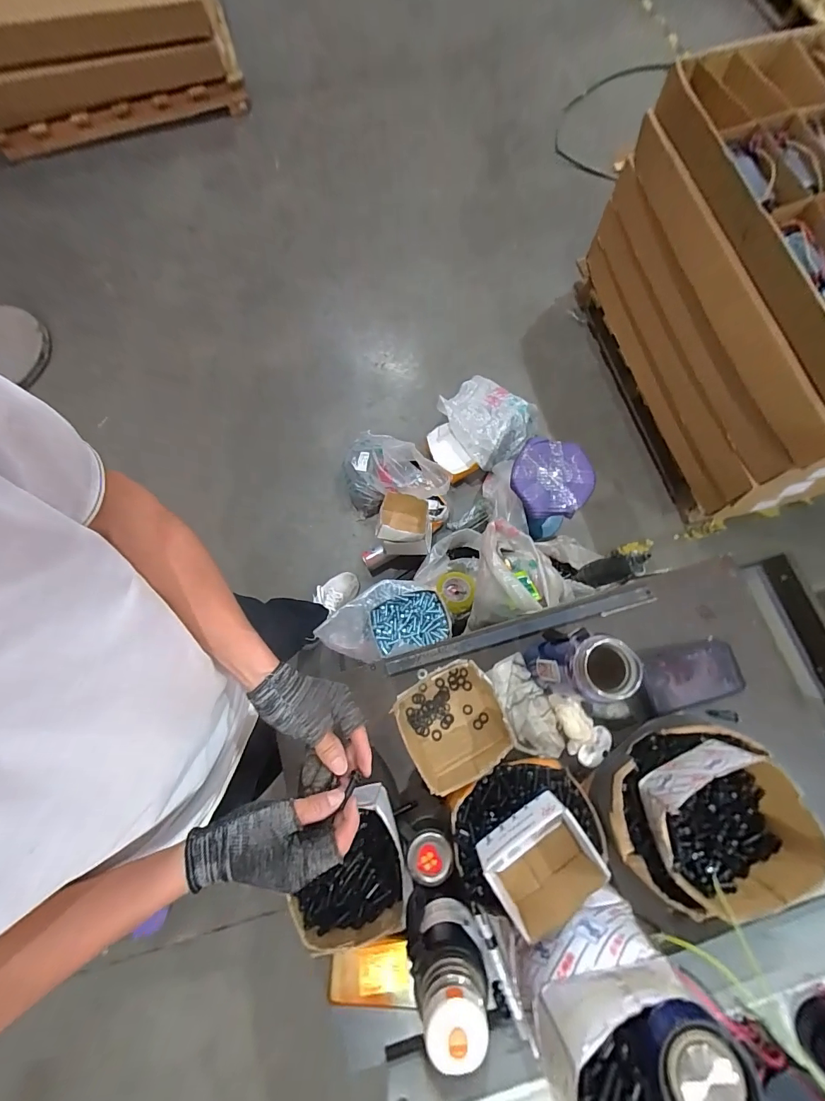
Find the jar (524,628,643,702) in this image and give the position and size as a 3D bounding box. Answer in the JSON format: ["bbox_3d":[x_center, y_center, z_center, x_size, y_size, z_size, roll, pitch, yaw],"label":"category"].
[{"bbox_3d":[0.207,0.154,0.548,0.083,0.220,0.070,35,78,10],"label":"jar"}]

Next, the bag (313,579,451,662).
[{"bbox_3d":[-0.073,0.168,0.992,0.290,0.086,0.179,-16,75,-3],"label":"bag"}]

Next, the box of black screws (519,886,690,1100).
[{"bbox_3d":[0.192,0.475,0.389,0.134,0.159,0.159,-9,75,-1],"label":"box of black screws"}]

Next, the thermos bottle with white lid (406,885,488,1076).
[{"bbox_3d":[0.033,0.437,0.441,0.083,0.176,0.064,5,75,3],"label":"thermos bottle with white lid"}]

